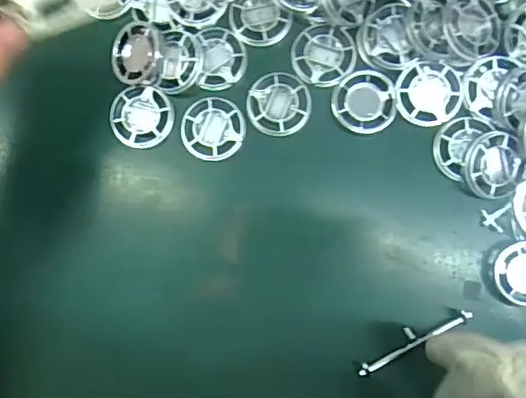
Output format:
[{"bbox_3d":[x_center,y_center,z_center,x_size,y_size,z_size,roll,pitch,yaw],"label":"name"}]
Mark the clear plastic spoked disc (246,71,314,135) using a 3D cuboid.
[{"bbox_3d":[0.010,-0.058,0.345,0.039,0.004,0.038,0,84,3],"label":"clear plastic spoked disc"}]

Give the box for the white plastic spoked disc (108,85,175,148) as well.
[{"bbox_3d":[-0.076,-0.051,0.351,0.038,0.004,0.038,0,84,3],"label":"white plastic spoked disc"}]

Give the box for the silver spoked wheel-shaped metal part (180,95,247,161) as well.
[{"bbox_3d":[-0.031,-0.044,0.348,0.038,0.004,0.040,0,84,3],"label":"silver spoked wheel-shaped metal part"}]

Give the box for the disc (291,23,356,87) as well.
[{"bbox_3d":[0.038,-0.089,0.348,0.039,0.005,0.038,0,84,3],"label":"disc"}]

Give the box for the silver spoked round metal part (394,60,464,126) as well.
[{"bbox_3d":[0.100,-0.064,0.339,0.039,0.006,0.037,0,84,3],"label":"silver spoked round metal part"}]

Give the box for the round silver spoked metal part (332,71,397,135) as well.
[{"bbox_3d":[0.061,-0.059,0.342,0.038,0.004,0.038,0,84,3],"label":"round silver spoked metal part"}]

